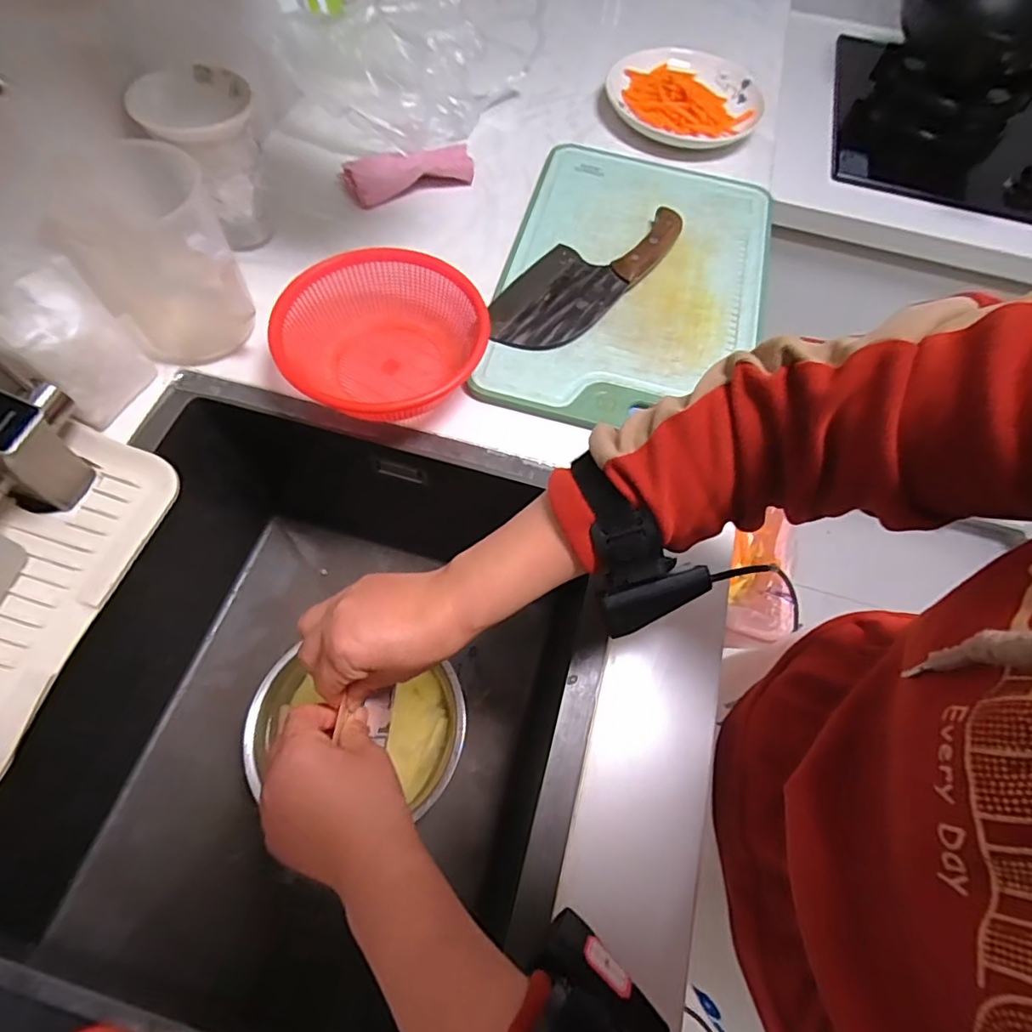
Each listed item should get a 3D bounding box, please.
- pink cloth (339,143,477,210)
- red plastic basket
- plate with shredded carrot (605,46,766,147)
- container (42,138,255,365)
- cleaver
[{"bbox_3d":[-0.123,-0.400,0.640,0.153,0.012,0.061,-23,87,-18],"label":"pink cloth"},{"bbox_3d":[-0.123,-0.170,0.501,0.176,0.065,0.174,-22,66,-14],"label":"red plastic basket"},{"bbox_3d":[0.242,-0.609,0.797,0.216,0.032,0.237,1,63,-3],"label":"plate with shredded carrot"},{"bbox_3d":[-0.295,-0.211,0.470,0.103,0.144,0.099,-22,66,-14],"label":"container"},{"bbox_3d":[0.073,-0.254,0.569,0.095,0.020,0.256,39,67,15],"label":"cleaver"}]

